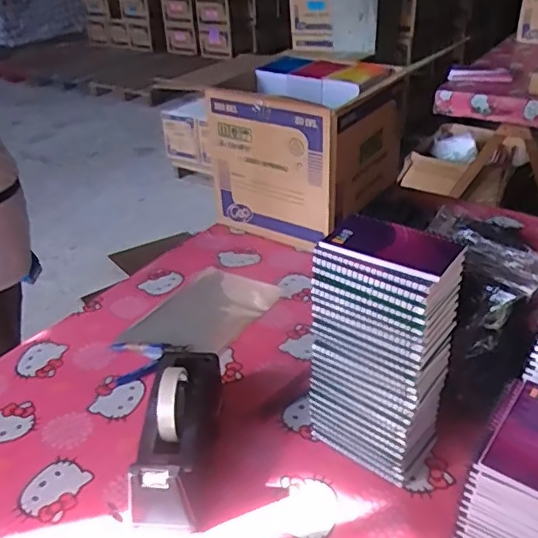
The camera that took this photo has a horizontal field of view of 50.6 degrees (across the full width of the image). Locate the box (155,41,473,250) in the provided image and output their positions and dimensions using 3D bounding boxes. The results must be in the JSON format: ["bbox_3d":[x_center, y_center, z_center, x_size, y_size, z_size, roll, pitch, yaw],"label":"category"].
[{"bbox_3d":[0.086,-0.244,1.210,0.313,0.307,0.302,20,38,31],"label":"box"}]

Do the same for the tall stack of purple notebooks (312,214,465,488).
[{"bbox_3d":[0.128,0.097,0.663,0.137,0.293,0.097,21,39,33],"label":"tall stack of purple notebooks"}]

